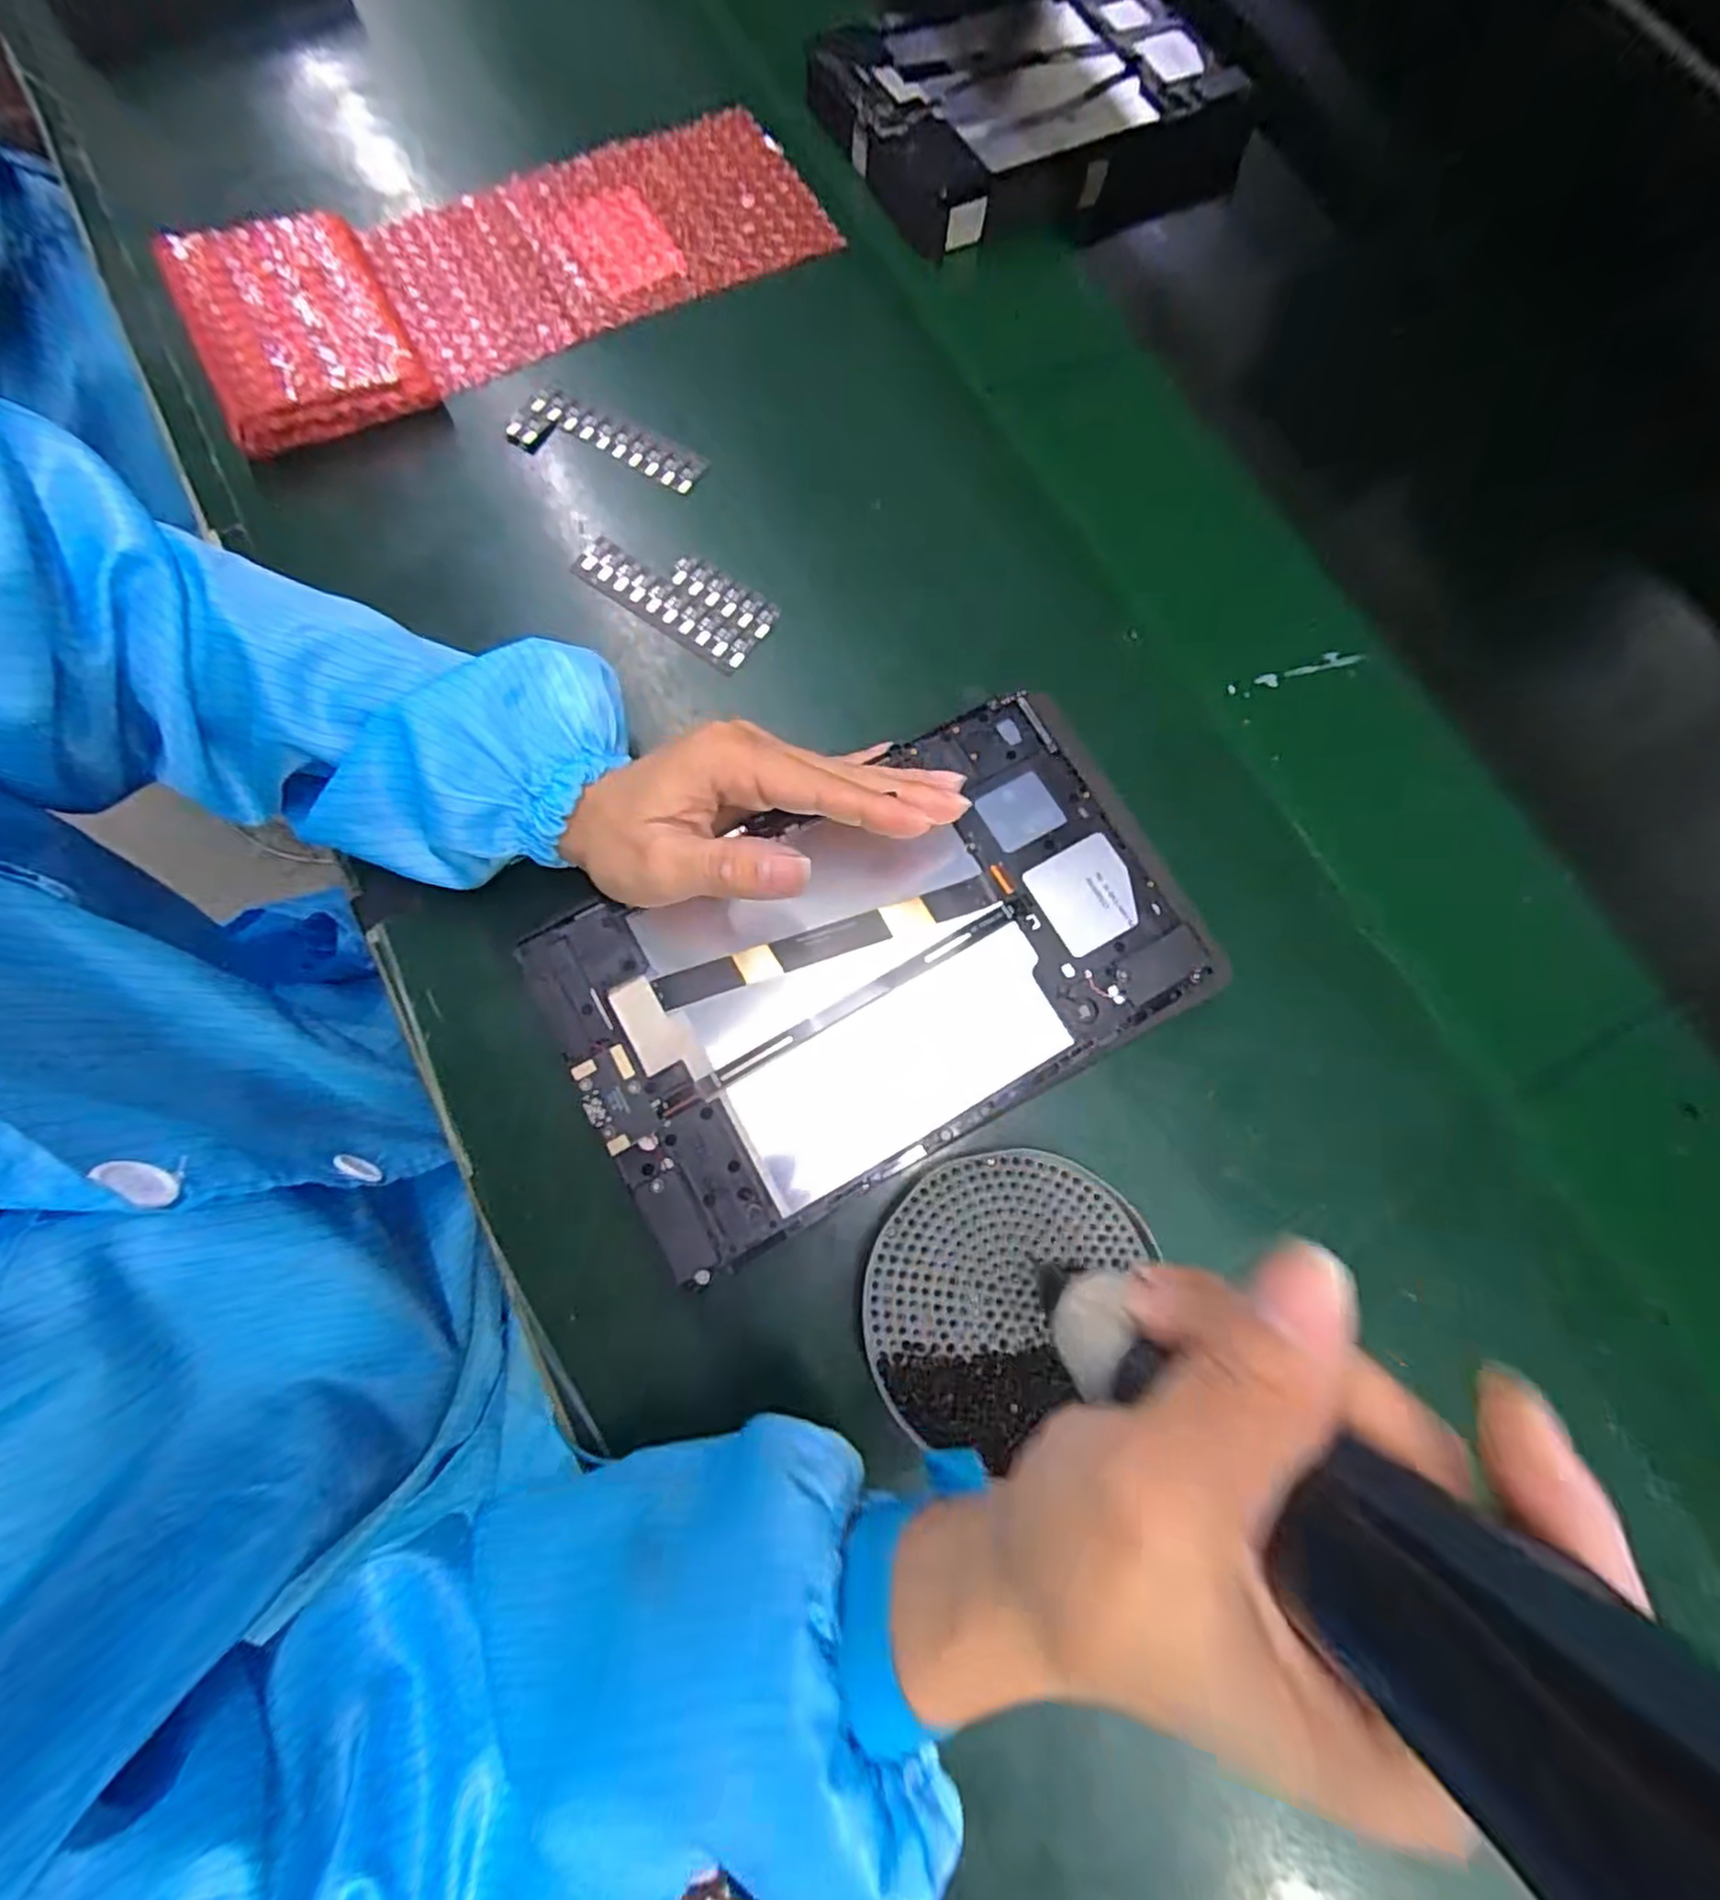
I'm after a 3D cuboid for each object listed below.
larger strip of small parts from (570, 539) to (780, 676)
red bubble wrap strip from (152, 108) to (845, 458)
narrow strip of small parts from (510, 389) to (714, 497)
[{"bbox_3d":[-0.092,-0.176,0.360,0.100,0.008,0.040,32,77,7],"label":"larger strip of small parts"},{"bbox_3d":[-0.186,-0.380,0.394,0.341,0.035,0.129,-32,78,-9],"label":"red bubble wrap strip"},{"bbox_3d":[-0.129,-0.265,0.378,0.102,0.005,0.038,19,76,4],"label":"narrow strip of small parts"}]

